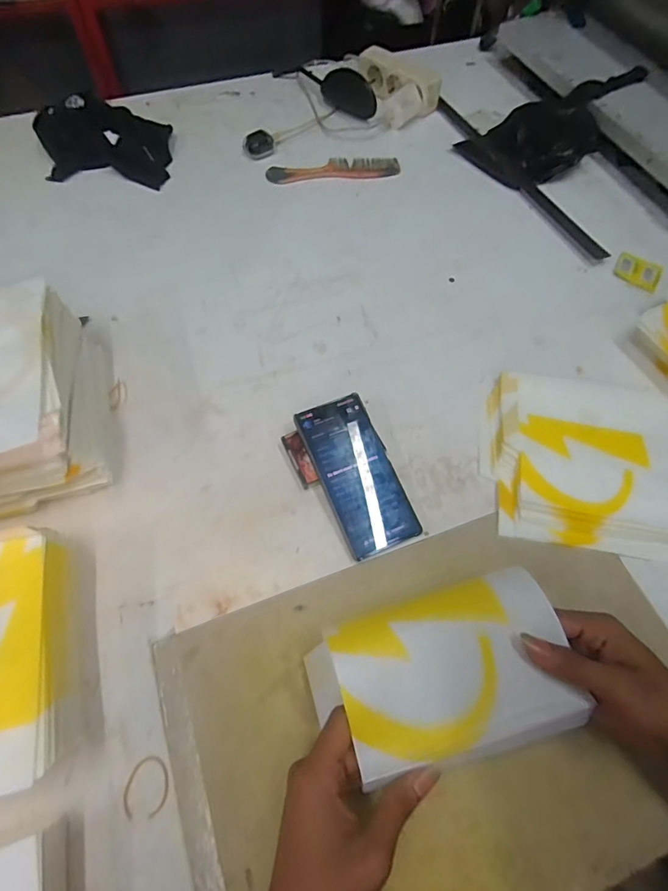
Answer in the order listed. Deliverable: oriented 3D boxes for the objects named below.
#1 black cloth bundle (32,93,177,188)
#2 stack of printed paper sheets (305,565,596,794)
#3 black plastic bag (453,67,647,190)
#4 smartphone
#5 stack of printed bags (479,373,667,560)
[{"bbox_3d":[-0.367,-0.480,0.725,0.197,0.064,0.132,-1,62,-2],"label":"black cloth bundle"},{"bbox_3d":[0.081,0.168,0.338,0.185,0.022,0.112,-13,63,-9],"label":"stack of printed paper sheets"},{"bbox_3d":[0.373,-0.532,0.764,0.303,0.079,0.168,-25,65,-14],"label":"black plastic bag"},{"bbox_3d":[0.023,0.028,0.472,0.074,0.006,0.161,-22,75,-9],"label":"smartphone"},{"bbox_3d":[0.271,0.008,0.499,0.208,0.027,0.207,7,62,2],"label":"stack of printed bags"}]

